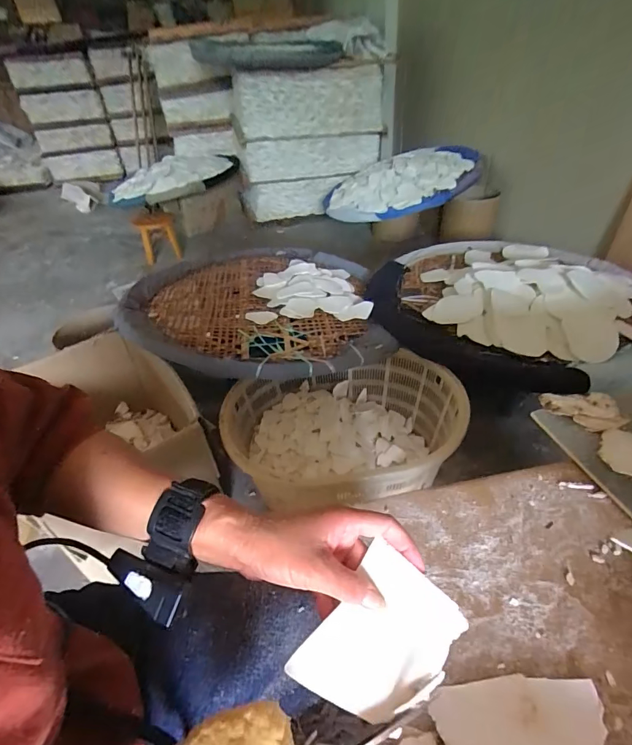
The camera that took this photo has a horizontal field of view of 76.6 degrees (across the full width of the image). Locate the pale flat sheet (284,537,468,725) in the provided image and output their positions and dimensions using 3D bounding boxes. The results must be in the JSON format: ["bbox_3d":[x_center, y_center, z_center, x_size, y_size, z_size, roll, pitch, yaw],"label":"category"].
[{"bbox_3d":[0.045,0.186,0.279,0.078,0.008,0.105,33,64,26],"label":"pale flat sheet"}]

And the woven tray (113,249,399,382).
[{"bbox_3d":[-0.216,-0.260,1.372,0.827,0.129,0.919,-5,39,0],"label":"woven tray"}]

